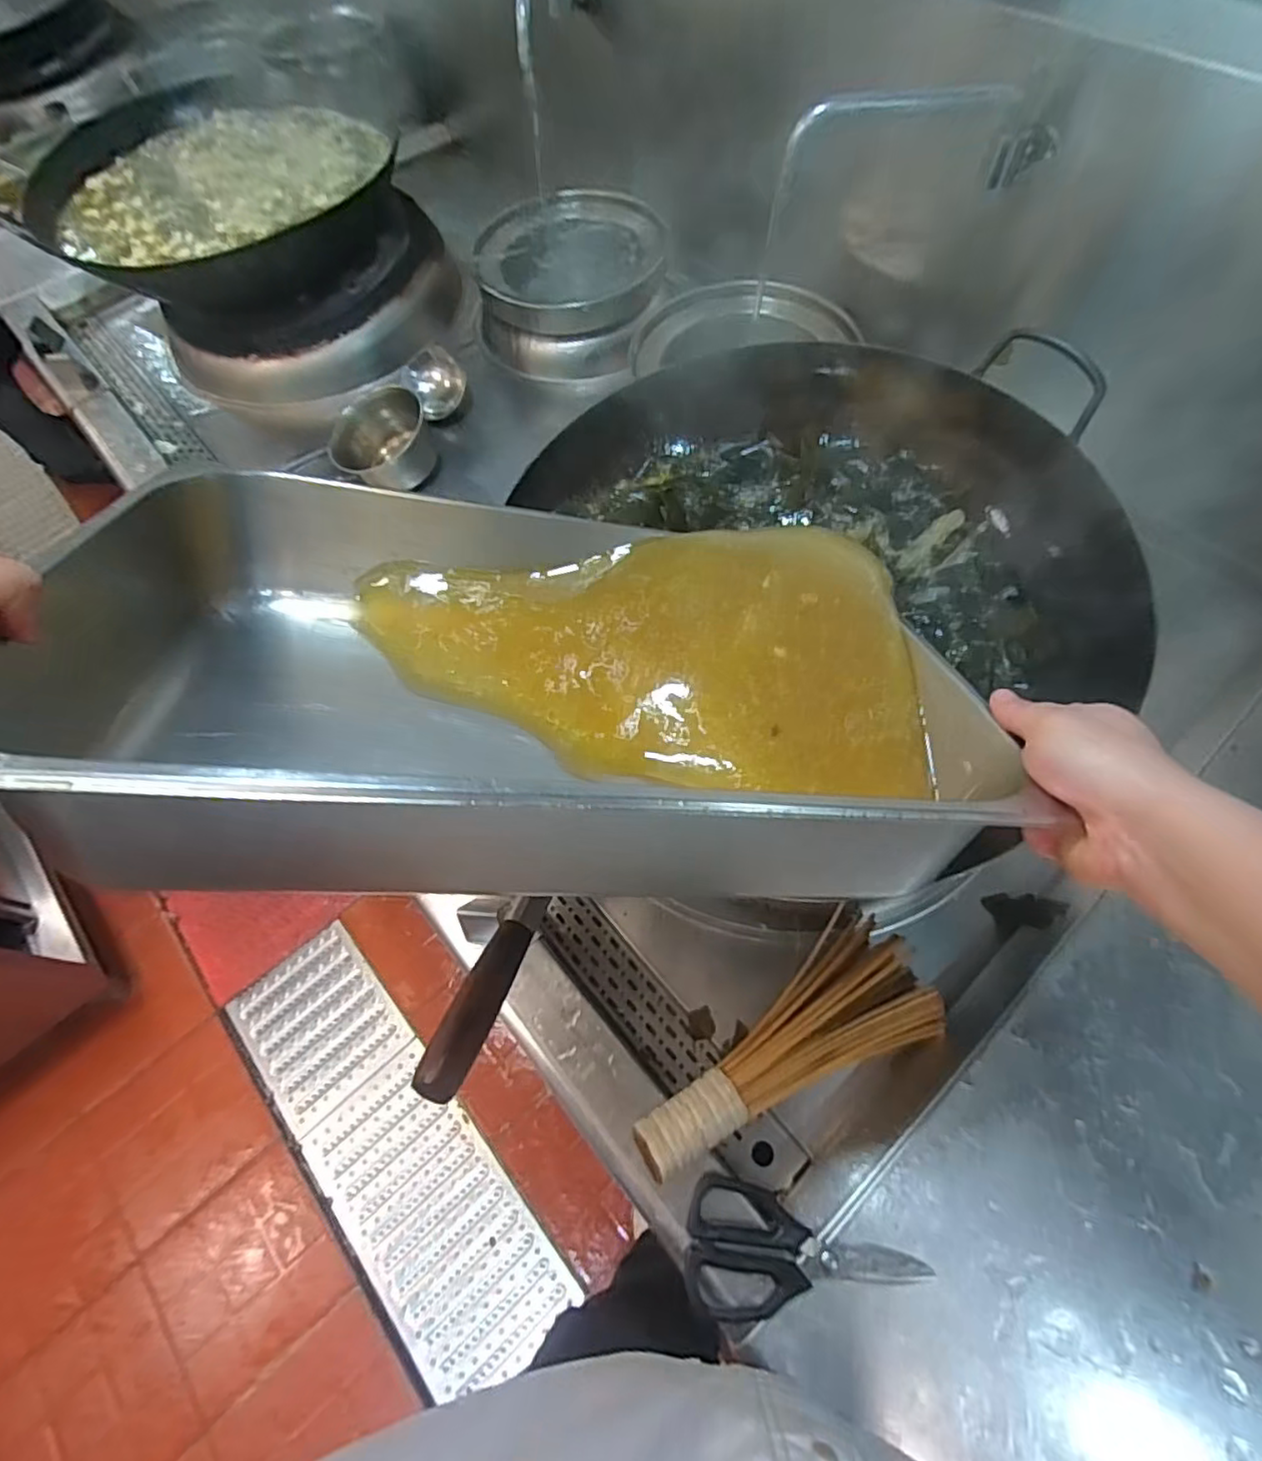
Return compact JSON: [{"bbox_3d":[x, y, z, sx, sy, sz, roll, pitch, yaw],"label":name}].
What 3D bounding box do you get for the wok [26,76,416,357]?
[{"bbox_3d":[-0.680,-0.863,1.073,0.520,0.168,0.514,39,69,22],"label":"wok"}]

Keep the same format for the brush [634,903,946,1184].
[{"bbox_3d":[0.144,0.288,0.568,0.298,0.052,0.127,-33,64,-15],"label":"brush"}]

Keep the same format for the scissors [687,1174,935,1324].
[{"bbox_3d":[0.136,0.431,0.511,0.183,0.009,0.088,11,62,9],"label":"scissors"}]

